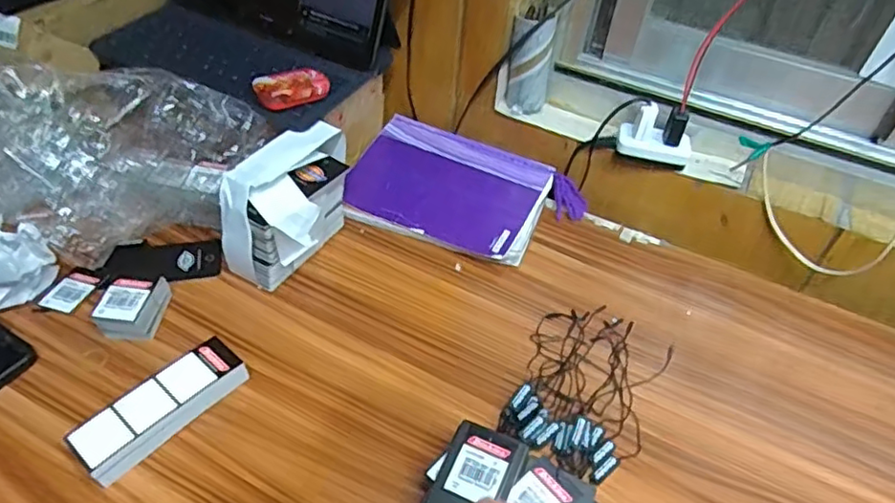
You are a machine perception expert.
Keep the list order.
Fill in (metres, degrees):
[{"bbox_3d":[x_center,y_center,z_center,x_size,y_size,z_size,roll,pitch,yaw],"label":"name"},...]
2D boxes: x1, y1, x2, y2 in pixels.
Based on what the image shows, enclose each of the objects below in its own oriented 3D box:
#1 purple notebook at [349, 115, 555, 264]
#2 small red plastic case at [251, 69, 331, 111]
[{"bbox_3d":[-0.001,-0.066,0.660,0.202,0.031,0.156,18,47,14],"label":"purple notebook"},{"bbox_3d":[-0.146,-0.154,0.583,0.069,0.020,0.039,-20,49,-25],"label":"small red plastic case"}]

